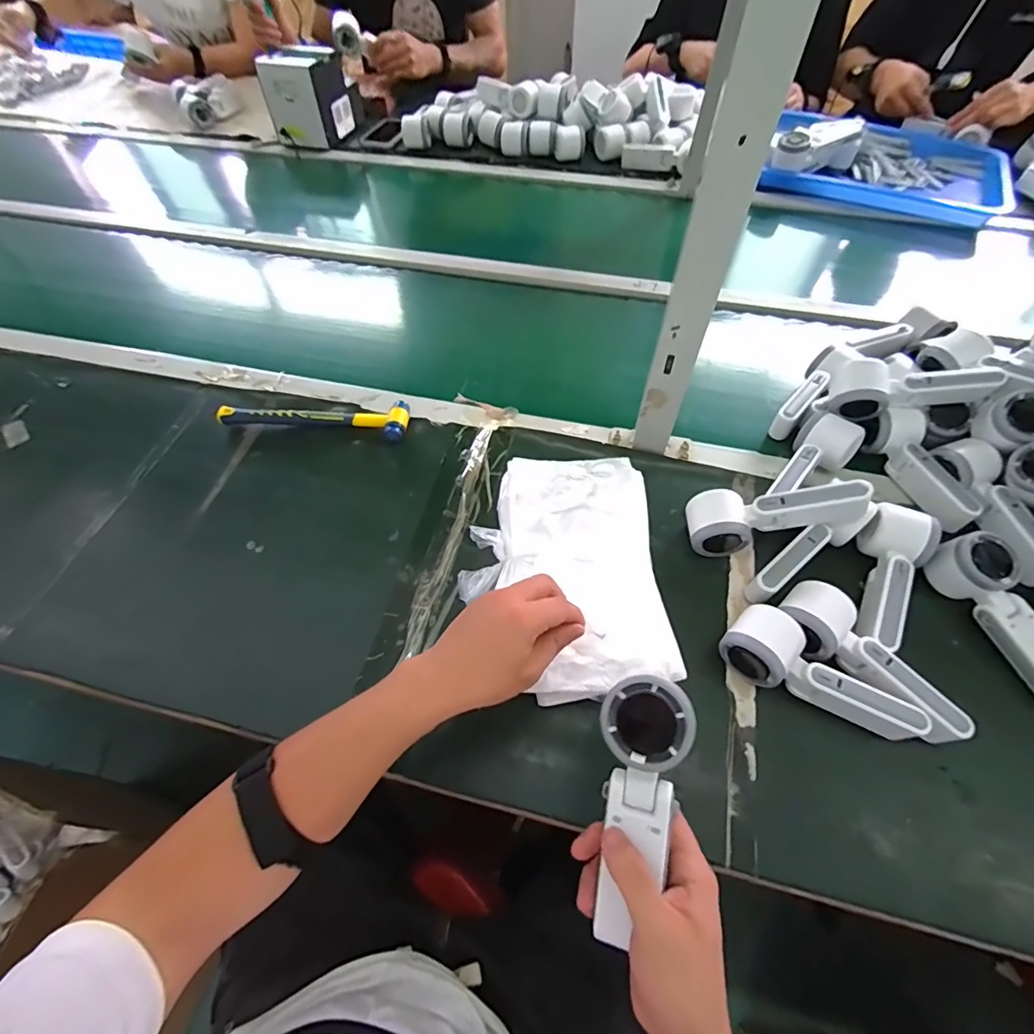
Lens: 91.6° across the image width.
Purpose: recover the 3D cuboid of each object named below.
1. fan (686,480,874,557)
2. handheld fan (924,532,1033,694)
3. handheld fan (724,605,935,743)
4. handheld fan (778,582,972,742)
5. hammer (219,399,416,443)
[{"bbox_3d":[0.265,-0.003,0.523,0.166,0.054,0.056,-11,56,17],"label":"fan"},{"bbox_3d":[0.477,0.096,0.490,0.047,0.059,0.169,-22,73,-13],"label":"handheld fan"},{"bbox_3d":[0.267,0.149,0.448,0.164,0.056,0.057,37,65,21],"label":"handheld fan"},{"bbox_3d":[0.312,0.137,0.460,0.058,0.049,0.164,-29,62,-17],"label":"handheld fan"},{"bbox_3d":[-0.263,-0.135,0.660,0.243,0.021,0.055,6,58,4],"label":"hammer"}]

